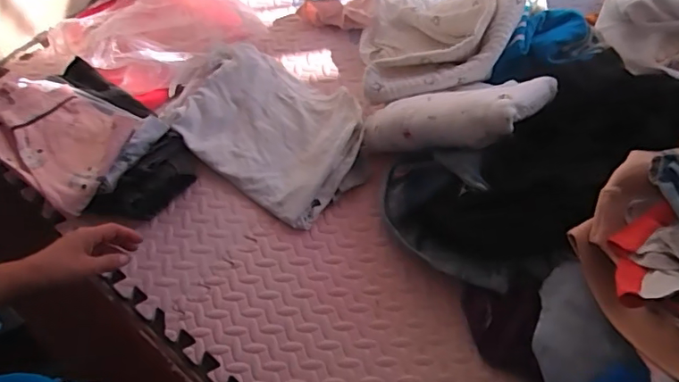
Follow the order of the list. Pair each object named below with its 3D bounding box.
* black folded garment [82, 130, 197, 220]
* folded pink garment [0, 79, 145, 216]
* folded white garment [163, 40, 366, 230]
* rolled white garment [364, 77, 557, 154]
[{"bbox_3d":[-0.287,-0.008,0.752,0.082,0.067,0.168,36,69,18],"label":"black folded garment"},{"bbox_3d":[-0.428,-0.100,0.757,0.237,0.053,0.187,32,54,7],"label":"folded pink garment"},{"bbox_3d":[-0.119,-0.109,0.805,0.324,0.047,0.220,33,68,17],"label":"folded white garment"},{"bbox_3d":[0.176,-0.113,0.715,0.250,0.073,0.100,-10,61,24],"label":"rolled white garment"}]

